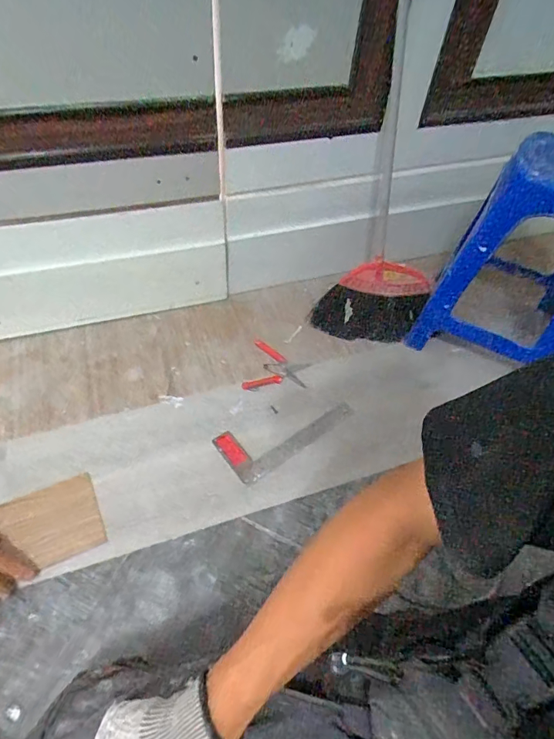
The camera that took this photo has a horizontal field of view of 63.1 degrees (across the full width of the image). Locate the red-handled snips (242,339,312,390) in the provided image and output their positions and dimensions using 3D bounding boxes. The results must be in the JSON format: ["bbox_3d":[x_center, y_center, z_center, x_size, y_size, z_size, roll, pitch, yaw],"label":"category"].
[{"bbox_3d":[0.002,0.002,1.097,0.142,0.015,0.142,12,54,4],"label":"red-handled snips"}]

